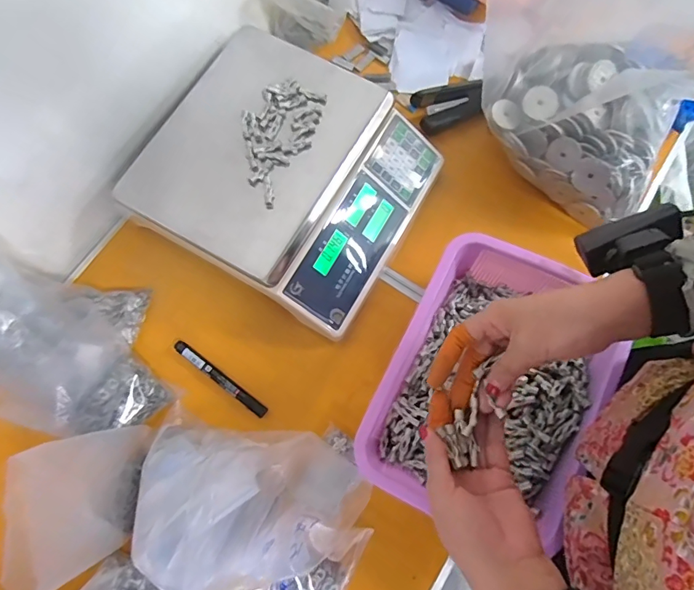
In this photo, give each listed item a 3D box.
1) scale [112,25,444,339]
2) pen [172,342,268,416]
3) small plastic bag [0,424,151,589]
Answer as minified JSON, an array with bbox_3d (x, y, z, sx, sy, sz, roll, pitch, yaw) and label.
[{"bbox_3d":[-0.072,-0.148,0.574,0.302,0.092,0.287,28,76,10],"label":"scale"},{"bbox_3d":[-0.156,0.101,0.561,0.140,0.012,0.014,35,78,11],"label":"pen"},{"bbox_3d":[-0.262,0.201,0.443,0.043,0.144,0.140,6,74,4],"label":"small plastic bag"}]

